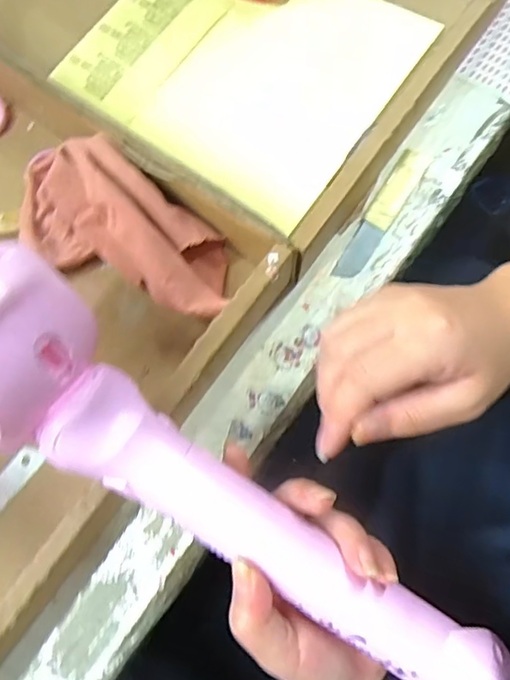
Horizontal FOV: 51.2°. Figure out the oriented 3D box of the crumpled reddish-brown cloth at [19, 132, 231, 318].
[{"bbox_3d":[-0.088,-0.075,0.340,0.164,0.061,0.078,24,78,7],"label":"crumpled reddish-brown cloth"}]

